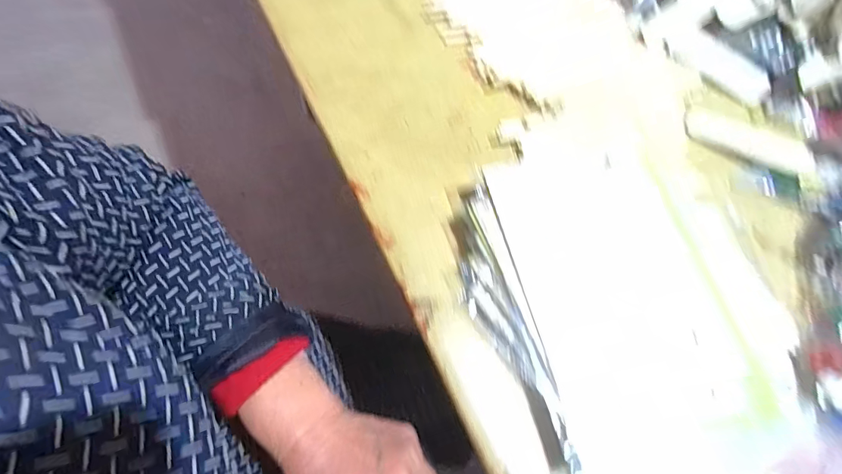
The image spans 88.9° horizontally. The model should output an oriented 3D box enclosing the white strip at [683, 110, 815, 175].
[{"bbox_3d":[0.296,-0.088,0.388,0.106,0.009,0.036,22,68,5],"label":"white strip"}]

